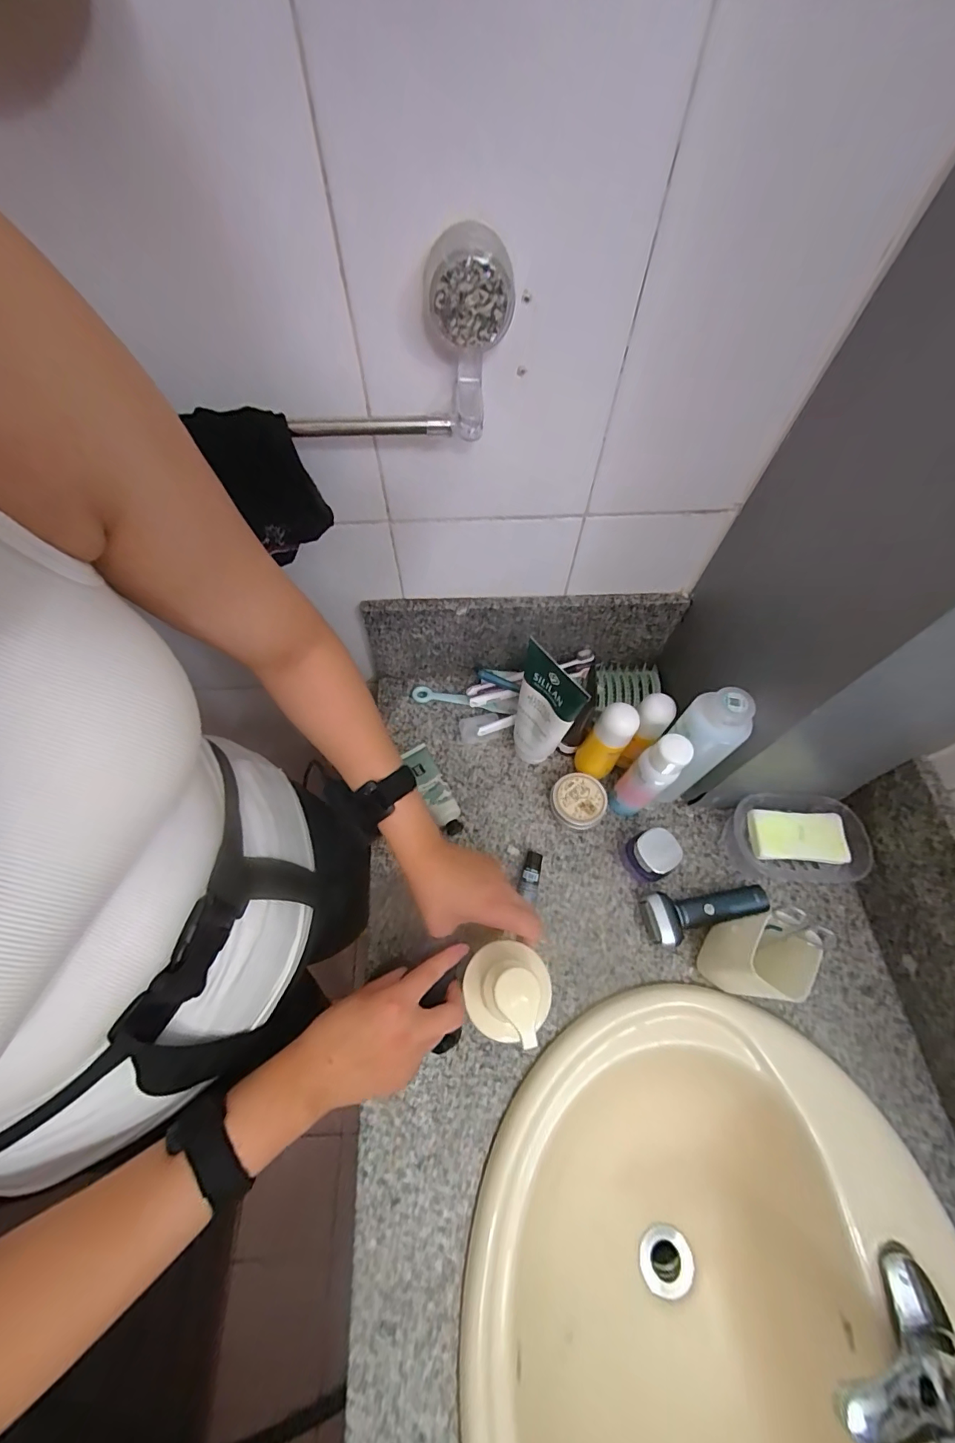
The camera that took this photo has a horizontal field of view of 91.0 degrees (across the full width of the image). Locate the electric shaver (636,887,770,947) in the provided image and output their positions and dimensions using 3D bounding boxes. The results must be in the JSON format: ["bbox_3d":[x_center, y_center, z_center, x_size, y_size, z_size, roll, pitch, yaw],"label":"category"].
[{"bbox_3d":[0.266,0.225,0.546,0.146,0.030,0.052,-5,61,-3],"label":"electric shaver"}]

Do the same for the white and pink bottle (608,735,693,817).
[{"bbox_3d":[0.195,0.068,0.548,0.043,0.170,0.037,37,67,18],"label":"white and pink bottle"}]

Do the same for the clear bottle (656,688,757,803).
[{"bbox_3d":[0.237,0.042,0.540,0.061,0.212,0.059,32,68,15],"label":"clear bottle"}]

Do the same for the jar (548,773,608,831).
[{"bbox_3d":[0.128,0.103,0.601,0.067,0.039,0.061,0,61,-1],"label":"jar"}]

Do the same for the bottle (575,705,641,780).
[{"bbox_3d":[0.151,0.028,0.565,0.046,0.134,0.037,28,67,13],"label":"bottle"}]

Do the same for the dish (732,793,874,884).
[{"bbox_3d":[0.392,0.145,0.574,0.142,0.054,0.097,5,61,2],"label":"dish"}]

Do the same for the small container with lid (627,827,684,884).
[{"bbox_3d":[0.205,0.160,0.555,0.048,0.067,0.052,-18,65,-9],"label":"small container with lid"}]

